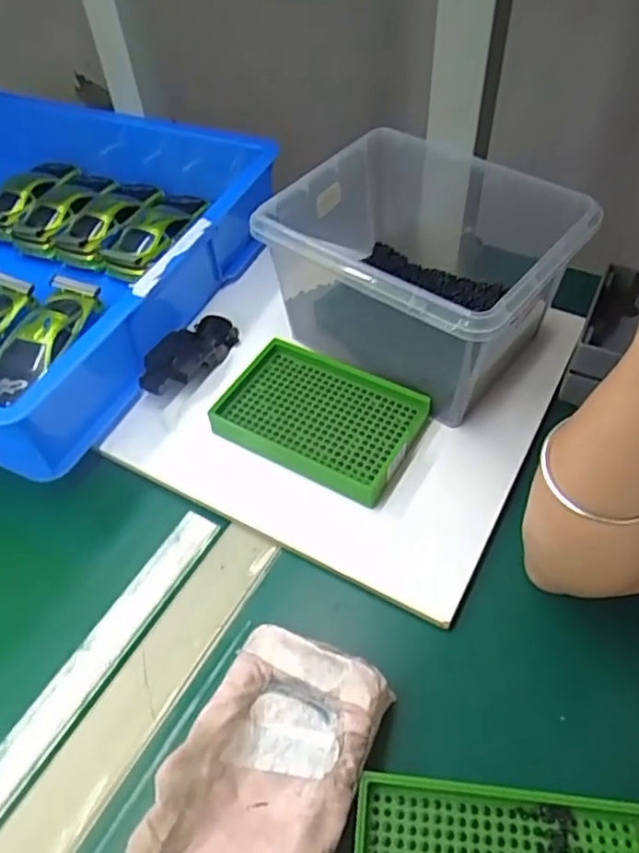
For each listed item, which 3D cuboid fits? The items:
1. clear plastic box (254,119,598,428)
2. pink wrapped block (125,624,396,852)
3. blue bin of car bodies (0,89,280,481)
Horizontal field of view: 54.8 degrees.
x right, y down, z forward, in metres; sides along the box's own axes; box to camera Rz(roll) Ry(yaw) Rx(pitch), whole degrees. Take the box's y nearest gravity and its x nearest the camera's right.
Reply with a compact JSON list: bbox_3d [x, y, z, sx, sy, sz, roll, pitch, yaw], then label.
[{"bbox_3d":[0.075,-0.120,0.466,0.202,0.115,0.170,35,61,27],"label":"clear plastic box"},{"bbox_3d":[-0.031,0.189,0.307,0.085,0.038,0.162,18,54,17],"label":"pink wrapped block"},{"bbox_3d":[-0.355,-0.195,0.590,0.558,0.094,0.386,17,54,16],"label":"blue bin of car bodies"}]

